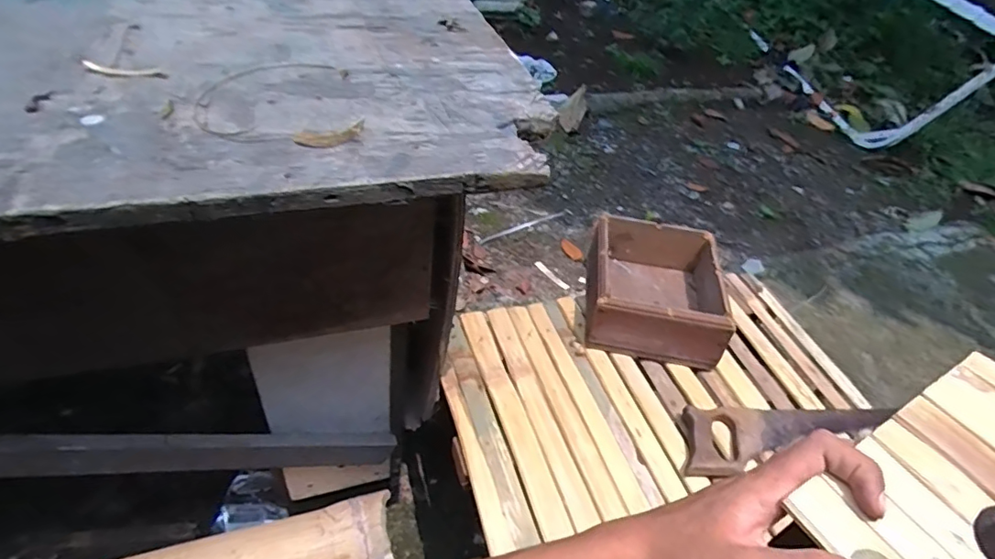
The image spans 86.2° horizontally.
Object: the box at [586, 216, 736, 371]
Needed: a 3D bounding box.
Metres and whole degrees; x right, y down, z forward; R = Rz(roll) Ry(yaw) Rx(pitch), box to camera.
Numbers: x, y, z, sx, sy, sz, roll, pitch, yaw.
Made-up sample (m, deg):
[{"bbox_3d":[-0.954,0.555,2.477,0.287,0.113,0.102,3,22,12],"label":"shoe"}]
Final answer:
[{"bbox_3d":[0.255,0.011,0.876,0.201,0.095,0.230,9,43,2],"label":"box"}]

